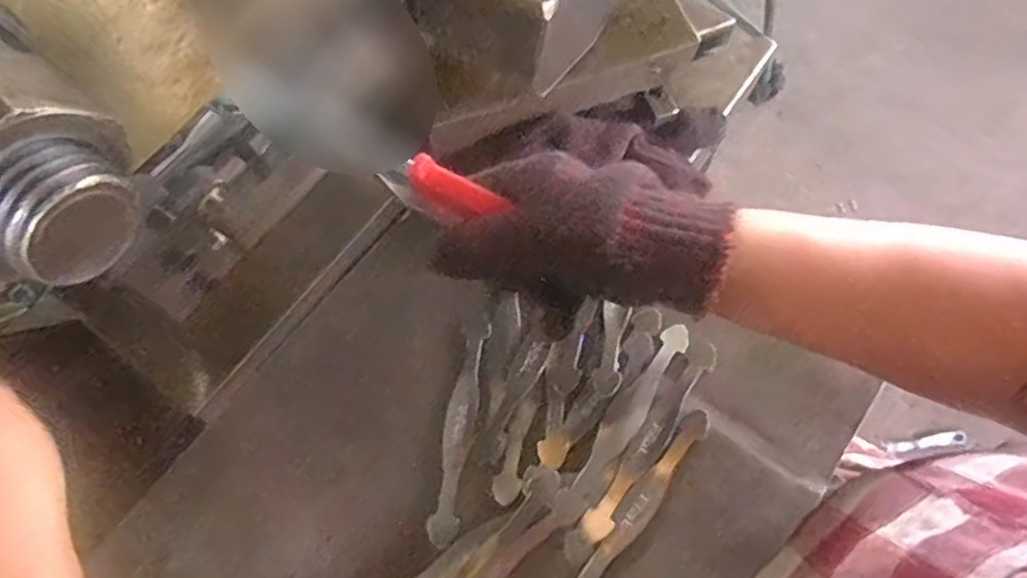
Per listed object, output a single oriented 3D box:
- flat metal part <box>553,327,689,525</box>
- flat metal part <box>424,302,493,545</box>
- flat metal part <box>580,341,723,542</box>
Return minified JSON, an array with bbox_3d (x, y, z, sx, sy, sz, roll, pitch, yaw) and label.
[{"bbox_3d":[0.071,0.083,0.424,0.021,0.007,0.149,35,72,10],"label":"flat metal part"},{"bbox_3d":[-0.034,0.083,0.432,0.020,0.012,0.153,9,70,1],"label":"flat metal part"},{"bbox_3d":[0.088,0.093,0.419,0.019,0.009,0.146,34,72,10],"label":"flat metal part"}]

